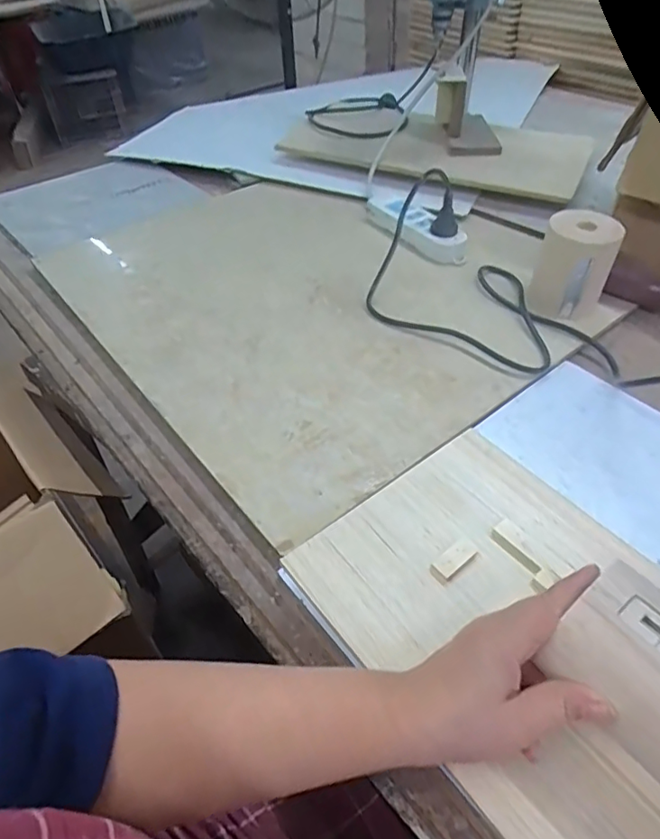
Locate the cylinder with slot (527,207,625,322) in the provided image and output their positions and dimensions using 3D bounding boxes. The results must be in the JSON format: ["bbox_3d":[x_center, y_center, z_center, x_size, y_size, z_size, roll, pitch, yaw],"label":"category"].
[{"bbox_3d":[0.281,-0.179,0.619,0.079,0.099,0.068,19,51,19],"label":"cylinder with slot"}]

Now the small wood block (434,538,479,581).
[{"bbox_3d":[0.093,0.103,0.393,0.035,0.008,0.015,-29,52,-22],"label":"small wood block"}]

